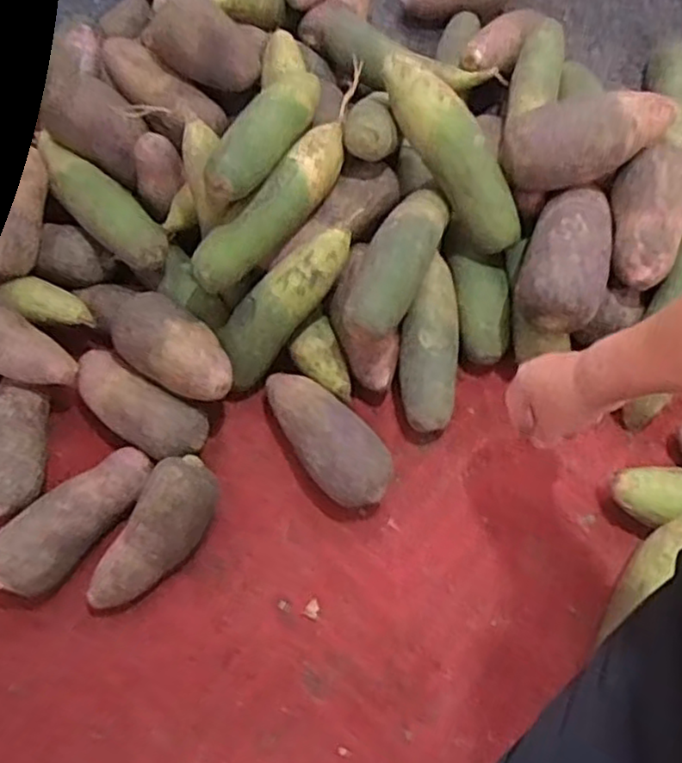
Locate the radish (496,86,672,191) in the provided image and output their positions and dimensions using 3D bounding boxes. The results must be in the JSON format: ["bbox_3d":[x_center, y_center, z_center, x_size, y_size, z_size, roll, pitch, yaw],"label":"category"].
[{"bbox_3d":[0.235,-0.228,0.646,0.157,0.067,0.065,-9,68,-2],"label":"radish"}]

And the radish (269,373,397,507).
[{"bbox_3d":[-0.015,0.053,0.675,0.076,0.062,0.161,-34,71,-11],"label":"radish"}]

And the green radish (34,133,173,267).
[{"bbox_3d":[-0.250,-0.183,0.711,0.202,0.062,0.056,42,75,16],"label":"green radish"}]

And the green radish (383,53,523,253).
[{"bbox_3d":[0.109,-0.220,0.660,0.051,0.055,0.208,-36,101,-12],"label":"green radish"}]

